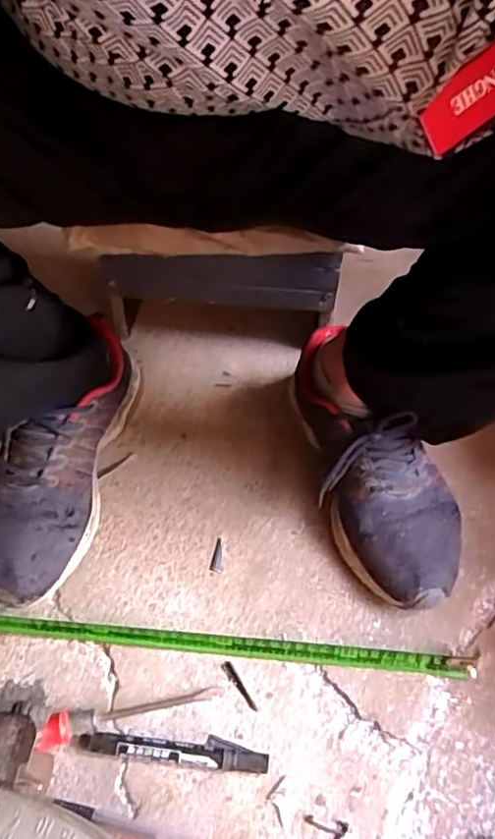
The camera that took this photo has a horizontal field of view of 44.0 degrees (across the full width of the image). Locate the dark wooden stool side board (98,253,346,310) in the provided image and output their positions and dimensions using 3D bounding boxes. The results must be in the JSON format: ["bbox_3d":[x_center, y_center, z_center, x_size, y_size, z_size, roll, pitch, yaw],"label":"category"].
[{"bbox_3d":[-0.028,-0.149,0.641,0.237,0.067,0.015,5,50,-1],"label":"dark wooden stool side board"}]

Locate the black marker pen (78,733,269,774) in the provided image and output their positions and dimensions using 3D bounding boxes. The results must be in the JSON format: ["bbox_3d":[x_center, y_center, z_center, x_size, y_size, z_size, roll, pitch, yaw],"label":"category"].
[{"bbox_3d":[-0.052,0.235,0.439,0.132,0.017,0.021,7,50,4],"label":"black marker pen"}]

